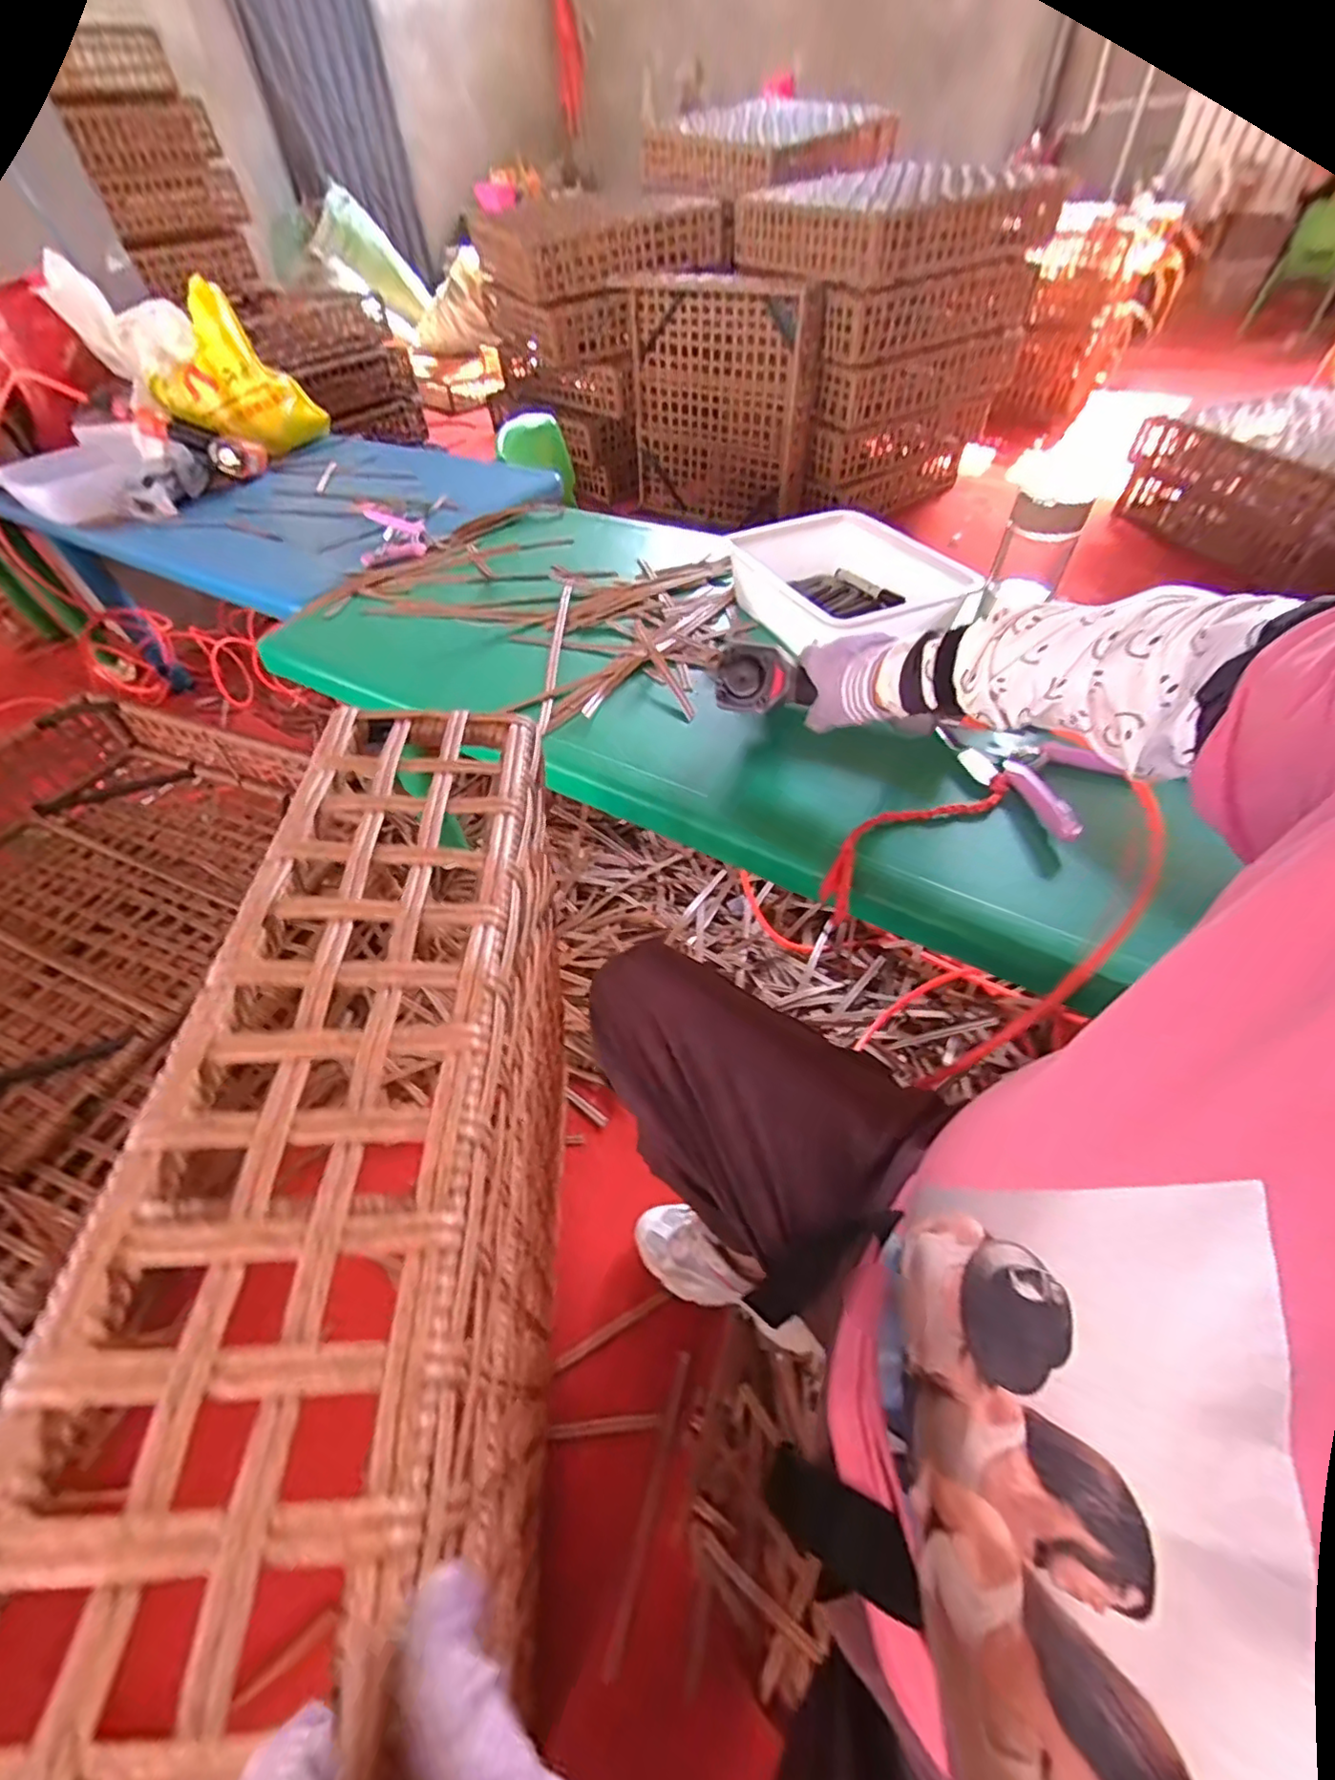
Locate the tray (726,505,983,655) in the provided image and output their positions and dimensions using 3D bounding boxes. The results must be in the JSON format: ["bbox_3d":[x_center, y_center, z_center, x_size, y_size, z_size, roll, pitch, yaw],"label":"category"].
[{"bbox_3d":[0.204,-0.373,0.767,0.194,0.088,0.294,-20,52,-14],"label":"tray"}]

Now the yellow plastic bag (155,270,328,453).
[{"bbox_3d":[-0.893,-1.050,1.271,0.174,0.241,0.248,30,57,25],"label":"yellow plastic bag"}]

